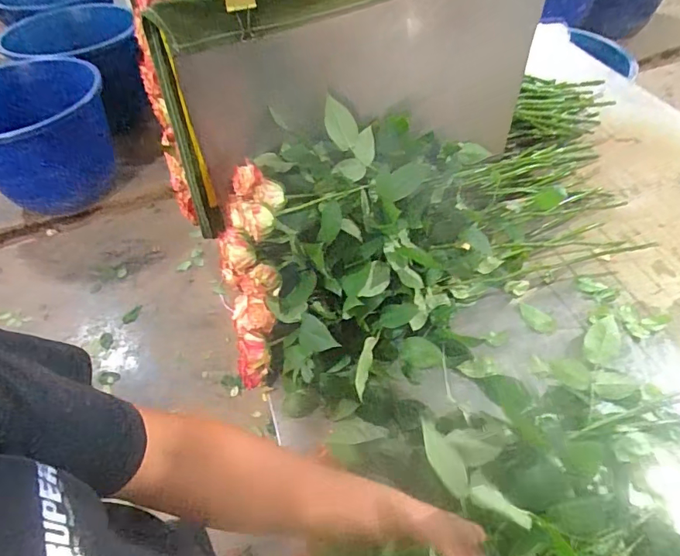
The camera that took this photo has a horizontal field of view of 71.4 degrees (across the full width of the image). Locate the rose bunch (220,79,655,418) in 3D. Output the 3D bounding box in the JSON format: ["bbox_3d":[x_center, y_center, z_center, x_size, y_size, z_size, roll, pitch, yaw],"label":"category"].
[{"bbox_3d":[0.191,-0.133,0.729,0.817,0.187,0.350,-29,54,-21],"label":"rose bunch"}]

